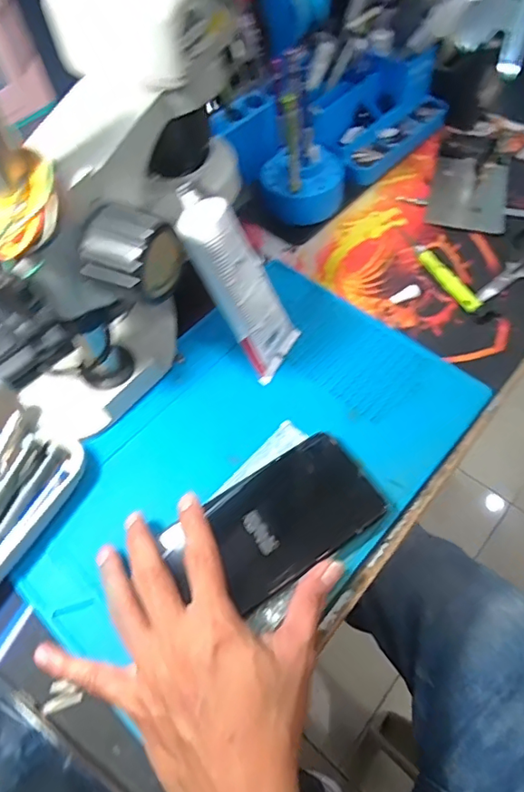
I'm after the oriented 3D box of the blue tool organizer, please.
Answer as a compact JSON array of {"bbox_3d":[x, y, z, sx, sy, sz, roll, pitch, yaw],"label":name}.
[{"bbox_3d":[0.082,-0.279,0.545,0.253,0.080,0.127,-38,65,-19],"label":"blue tool organizer"}]

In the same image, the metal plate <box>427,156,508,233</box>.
[{"bbox_3d":[0.210,-0.205,0.531,0.073,0.010,0.101,14,63,12],"label":"metal plate"}]

